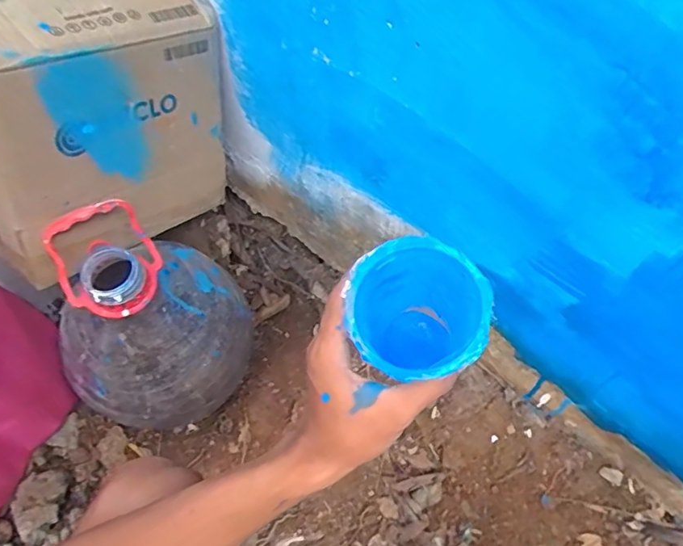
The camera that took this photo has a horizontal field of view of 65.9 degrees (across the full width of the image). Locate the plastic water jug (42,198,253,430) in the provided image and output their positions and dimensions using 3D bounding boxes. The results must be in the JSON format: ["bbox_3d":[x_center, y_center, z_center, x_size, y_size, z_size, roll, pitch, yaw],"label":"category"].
[{"bbox_3d":[-0.228,0.058,0.649,0.189,0.254,0.222,23,60,10],"label":"plastic water jug"}]

